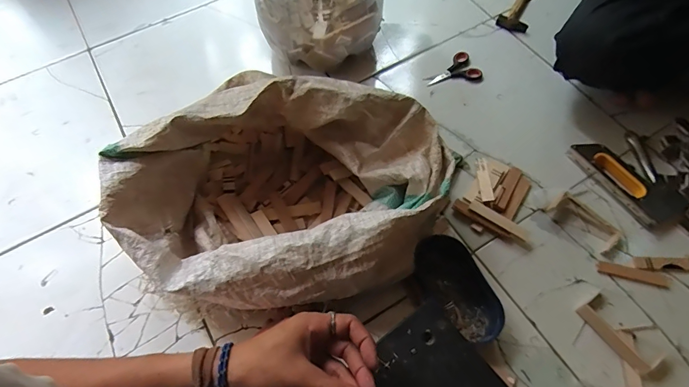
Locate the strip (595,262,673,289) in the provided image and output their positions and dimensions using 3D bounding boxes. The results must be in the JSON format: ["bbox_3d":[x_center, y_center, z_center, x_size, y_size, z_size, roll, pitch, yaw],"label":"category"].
[{"bbox_3d":[0.436,0.122,0.582,0.099,0.005,0.021,14,65,9],"label":"strip"}]

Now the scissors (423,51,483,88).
[{"bbox_3d":[0.220,-0.242,0.787,0.110,0.017,0.067,-28,65,-13],"label":"scissors"}]

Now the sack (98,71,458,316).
[{"bbox_3d":[-0.082,0.006,0.549,0.429,0.172,0.298,6,63,4],"label":"sack"}]

